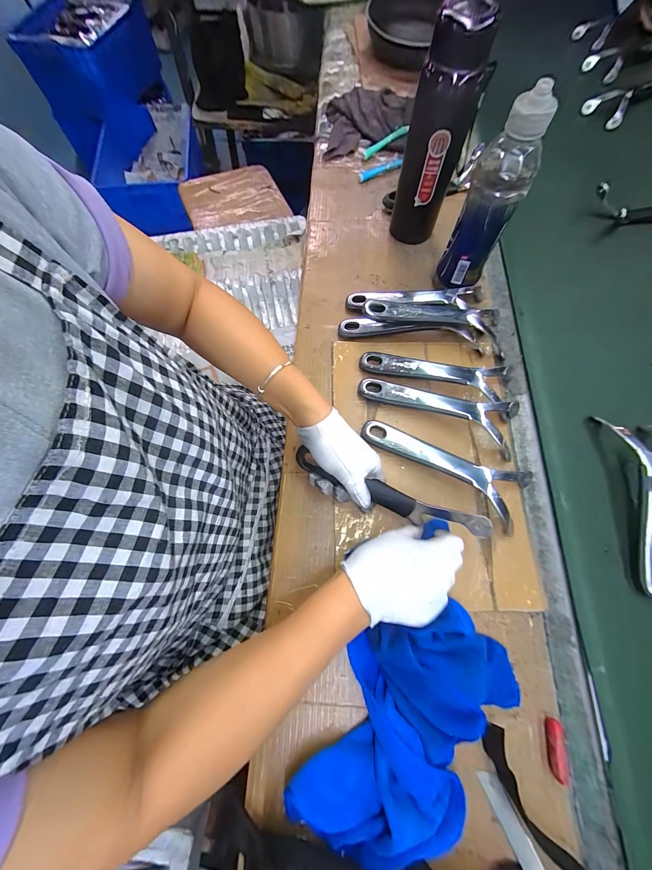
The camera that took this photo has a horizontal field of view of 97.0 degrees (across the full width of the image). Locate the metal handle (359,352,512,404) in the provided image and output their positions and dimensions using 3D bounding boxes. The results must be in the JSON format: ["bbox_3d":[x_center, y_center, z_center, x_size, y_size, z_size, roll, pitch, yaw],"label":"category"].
[{"bbox_3d":[0.156,-0.087,0.416,0.210,0.032,0.058,12,71,4],"label":"metal handle"}]

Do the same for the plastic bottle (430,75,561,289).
[{"bbox_3d":[0.210,-0.286,0.385,0.063,0.220,0.054,4,70,1],"label":"plastic bottle"}]

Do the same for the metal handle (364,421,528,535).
[{"bbox_3d":[0.152,0.035,0.374,0.218,0.033,0.071,28,73,9],"label":"metal handle"}]

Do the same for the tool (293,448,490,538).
[{"bbox_3d":[0.071,0.072,0.342,0.228,0.043,0.027,20,71,3],"label":"tool"}]

